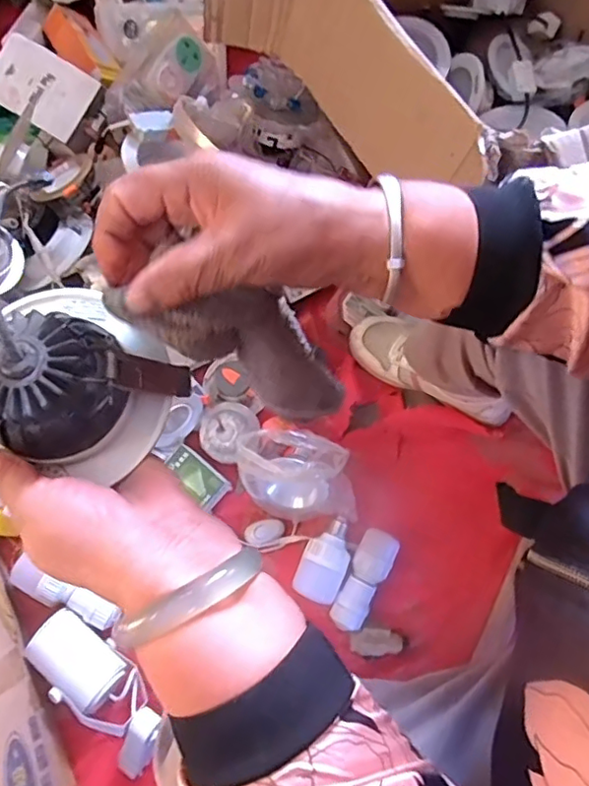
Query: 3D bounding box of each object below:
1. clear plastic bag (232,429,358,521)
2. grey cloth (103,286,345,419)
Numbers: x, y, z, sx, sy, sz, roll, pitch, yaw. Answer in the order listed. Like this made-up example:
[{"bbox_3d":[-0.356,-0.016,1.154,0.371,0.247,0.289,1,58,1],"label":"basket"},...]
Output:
[{"bbox_3d":[0.008,0.104,0.731,0.146,0.100,0.102,3,75,3],"label":"clear plastic bag"},{"bbox_3d":[-0.026,-0.028,0.309,0.031,0.140,0.051,-2,69,48],"label":"grey cloth"}]

